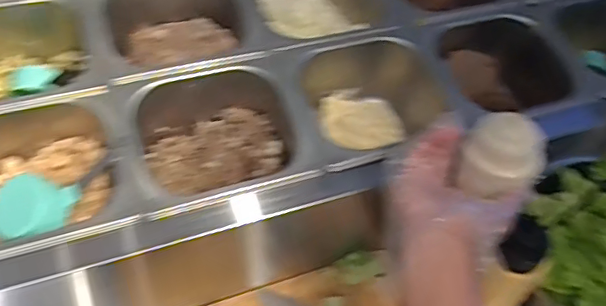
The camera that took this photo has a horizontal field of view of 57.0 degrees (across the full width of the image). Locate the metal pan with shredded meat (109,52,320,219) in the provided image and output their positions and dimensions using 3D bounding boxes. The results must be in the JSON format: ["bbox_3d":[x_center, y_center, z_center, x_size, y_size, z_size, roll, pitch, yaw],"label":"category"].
[{"bbox_3d":[-0.090,-0.007,0.581,0.179,0.099,0.163,-12,51,-16],"label":"metal pan with shredded meat"}]

